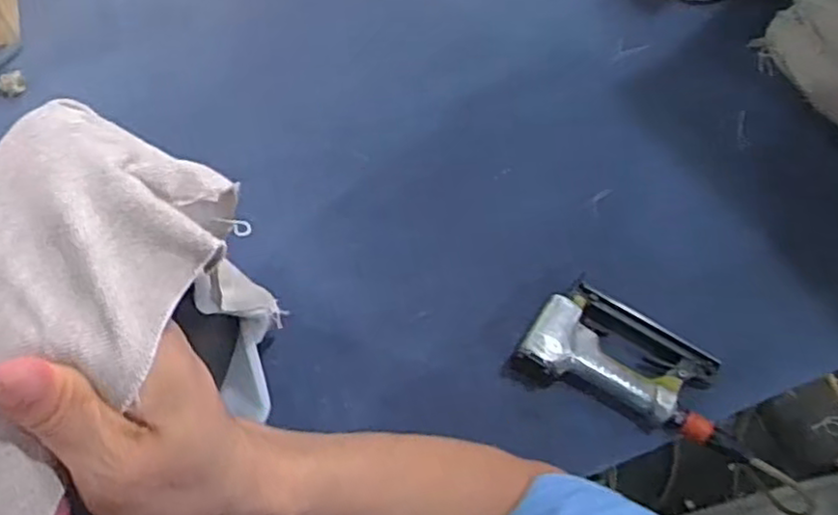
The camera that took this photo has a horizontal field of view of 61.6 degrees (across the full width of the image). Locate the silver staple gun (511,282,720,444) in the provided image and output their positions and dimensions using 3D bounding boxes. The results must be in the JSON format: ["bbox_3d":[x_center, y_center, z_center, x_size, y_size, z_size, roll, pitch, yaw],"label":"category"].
[{"bbox_3d":[0.222,0.109,0.772,0.208,0.043,0.124,22,64,8],"label":"silver staple gun"}]

